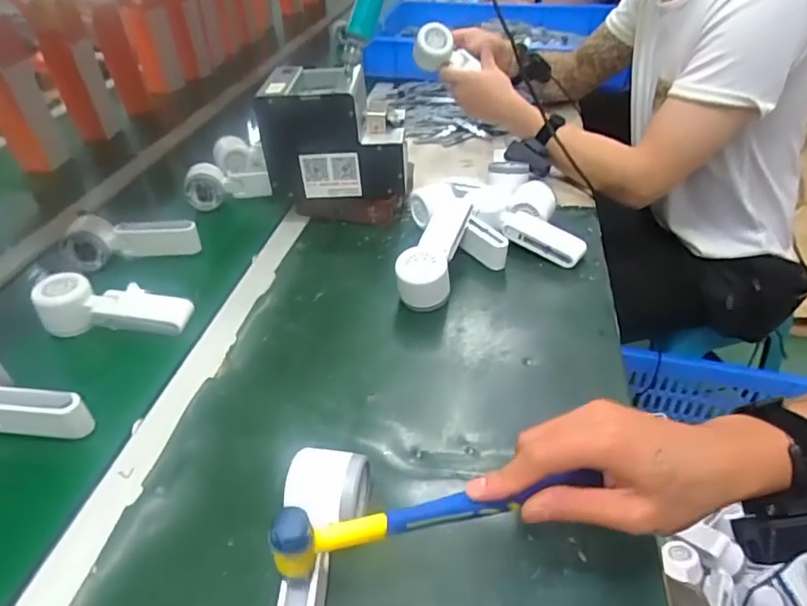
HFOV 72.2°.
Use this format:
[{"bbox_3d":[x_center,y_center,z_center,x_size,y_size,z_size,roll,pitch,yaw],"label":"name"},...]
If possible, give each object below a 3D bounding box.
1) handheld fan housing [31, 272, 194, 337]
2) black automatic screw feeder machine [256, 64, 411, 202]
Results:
[{"bbox_3d":[-0.320,0.001,0.611,0.163,0.037,0.061,1,38,1],"label":"handheld fan housing"},{"bbox_3d":[-0.084,-0.222,0.738,0.178,0.141,0.126,3,39,7],"label":"black automatic screw feeder machine"}]

